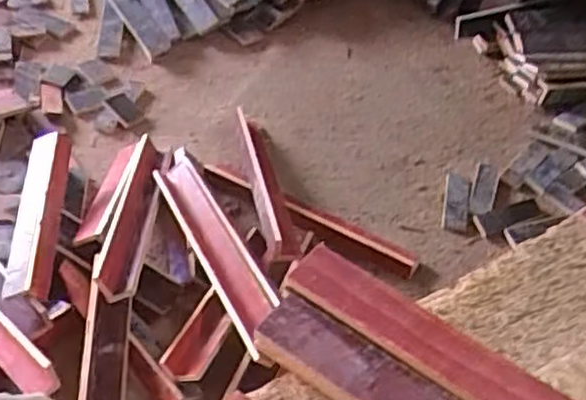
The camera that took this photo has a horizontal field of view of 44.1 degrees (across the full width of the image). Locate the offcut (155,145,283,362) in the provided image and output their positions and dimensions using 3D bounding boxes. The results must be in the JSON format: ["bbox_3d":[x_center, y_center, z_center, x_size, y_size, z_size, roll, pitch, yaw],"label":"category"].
[{"bbox_3d":[-0.157,0.087,1.427,0.097,0.056,0.506,-17,51,-21],"label":"offcut"}]

